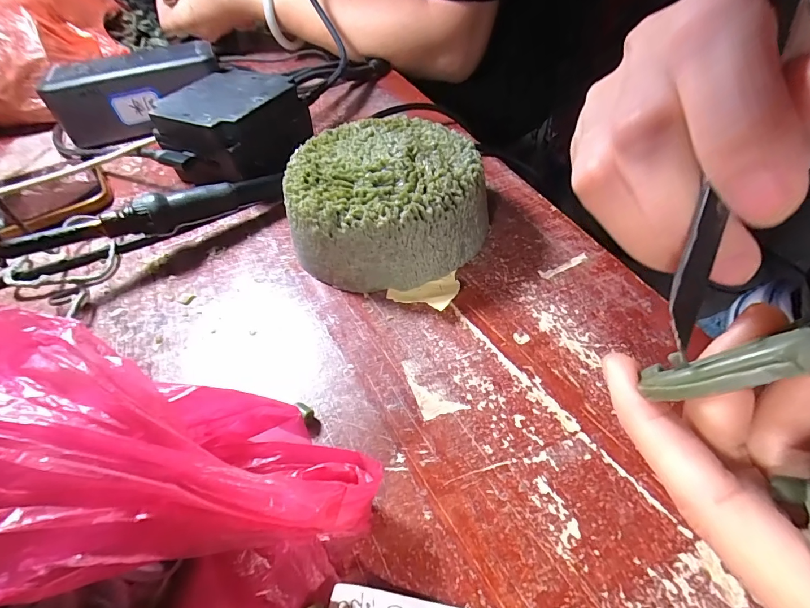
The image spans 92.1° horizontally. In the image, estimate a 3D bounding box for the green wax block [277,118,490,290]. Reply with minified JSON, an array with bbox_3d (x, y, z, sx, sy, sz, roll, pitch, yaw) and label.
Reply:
[{"bbox_3d":[-0.009,-0.058,0.212,0.100,0.047,0.100,-6,48,-1],"label":"green wax block"}]

